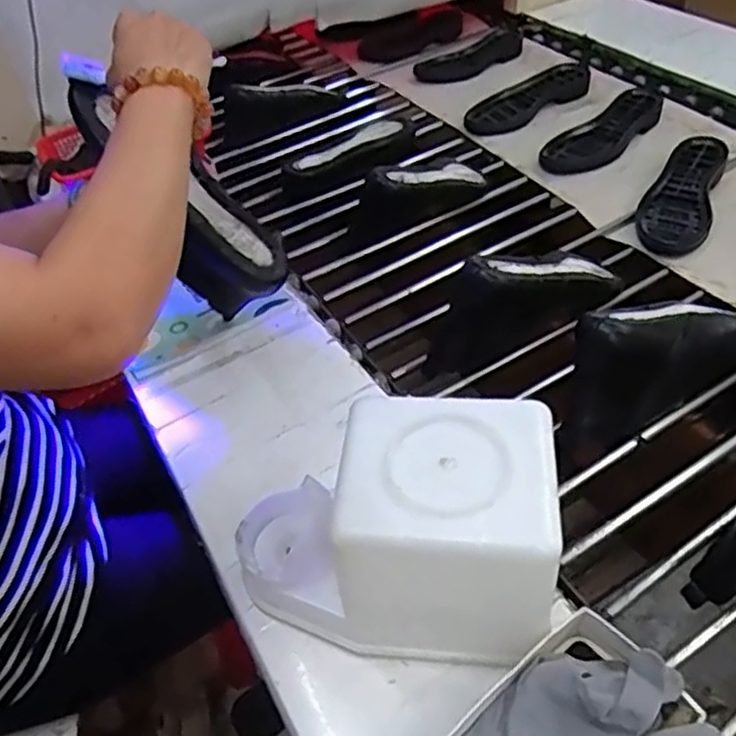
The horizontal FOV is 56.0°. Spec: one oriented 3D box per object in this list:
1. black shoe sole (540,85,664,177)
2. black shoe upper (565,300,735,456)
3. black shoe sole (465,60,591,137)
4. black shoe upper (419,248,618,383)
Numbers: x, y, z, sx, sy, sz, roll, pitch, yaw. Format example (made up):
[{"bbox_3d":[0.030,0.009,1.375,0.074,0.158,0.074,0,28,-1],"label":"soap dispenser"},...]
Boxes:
[{"bbox_3d":[0.408,-0.402,1.159,0.302,0.022,0.103,-38,53,-26],"label":"black shoe sole"},{"bbox_3d":[0.313,-0.020,0.733,0.277,0.109,0.087,-28,49,-19],"label":"black shoe upper"},{"bbox_3d":[0.292,-0.494,1.262,0.288,0.028,0.107,-31,50,-21],"label":"black shoe sole"},{"bbox_3d":[0.180,-0.079,0.806,0.264,0.136,0.068,-25,48,-16],"label":"black shoe upper"}]

